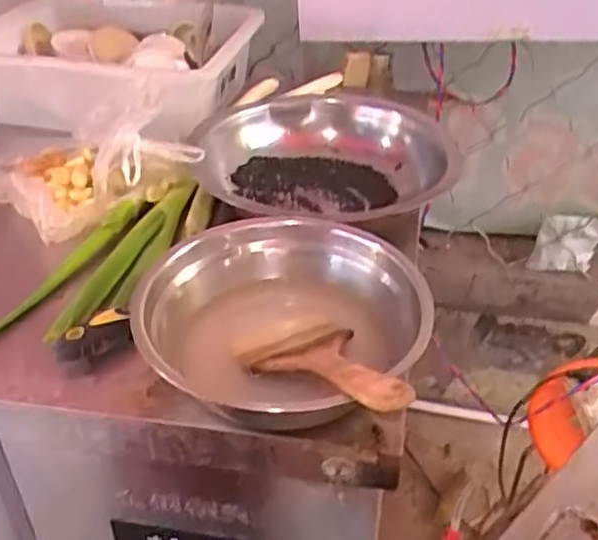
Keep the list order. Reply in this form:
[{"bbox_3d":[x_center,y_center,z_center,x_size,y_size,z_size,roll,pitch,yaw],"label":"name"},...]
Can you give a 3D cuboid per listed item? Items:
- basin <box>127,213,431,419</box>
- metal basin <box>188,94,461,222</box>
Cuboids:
[{"bbox_3d":[-0.010,0.043,0.591,0.192,0.085,0.220,-29,44,-32],"label":"basin"},{"bbox_3d":[0.018,-0.109,0.838,0.275,0.099,0.275,-1,36,1],"label":"metal basin"}]

